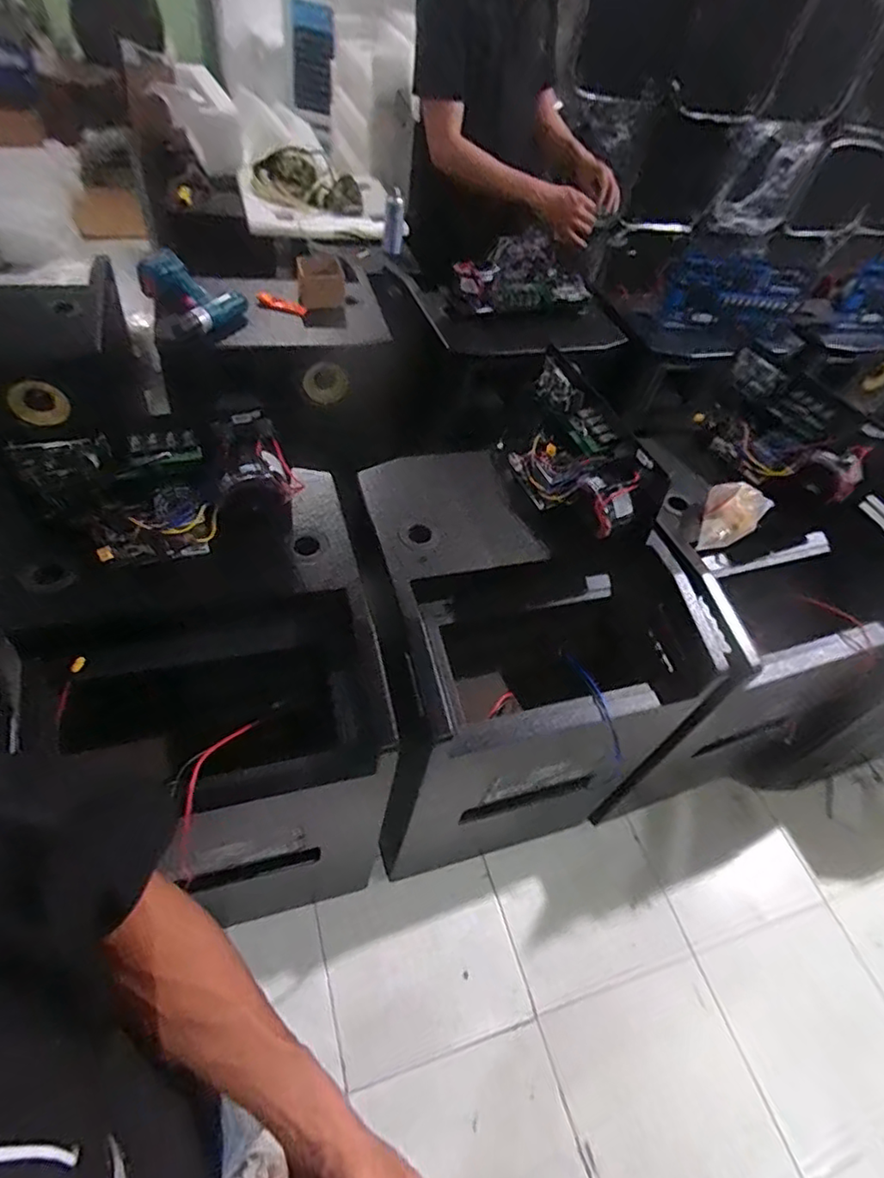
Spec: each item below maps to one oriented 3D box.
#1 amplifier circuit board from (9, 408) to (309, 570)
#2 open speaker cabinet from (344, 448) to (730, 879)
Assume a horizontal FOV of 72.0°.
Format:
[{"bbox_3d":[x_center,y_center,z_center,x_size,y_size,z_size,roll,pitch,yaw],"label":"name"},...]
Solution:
[{"bbox_3d":[-0.368,-0.130,0.834,0.340,0.161,0.091,-10,54,-18],"label":"amplifier circuit board"},{"bbox_3d":[0.092,0.156,1.229,0.531,0.691,0.510,-9,54,-17],"label":"open speaker cabinet"}]

